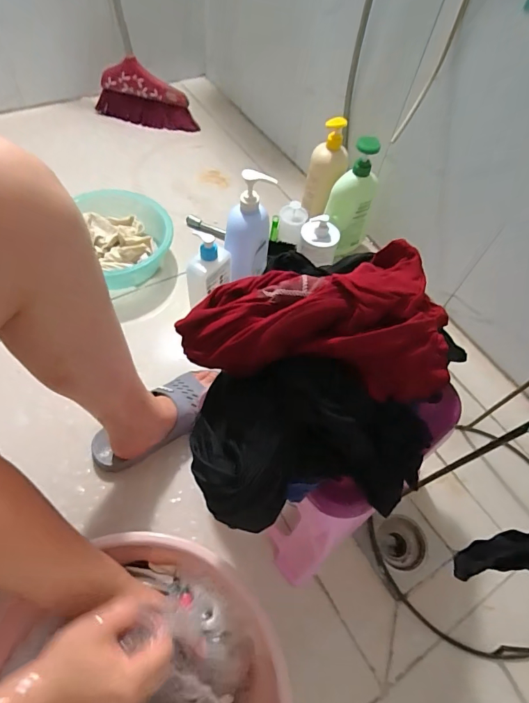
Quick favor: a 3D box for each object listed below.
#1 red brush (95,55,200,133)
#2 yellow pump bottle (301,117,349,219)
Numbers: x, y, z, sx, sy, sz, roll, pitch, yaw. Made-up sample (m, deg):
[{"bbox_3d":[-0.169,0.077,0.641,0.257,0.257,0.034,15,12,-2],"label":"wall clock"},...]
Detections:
[{"bbox_3d":[-0.353,-0.750,1.186,0.312,0.154,0.063,12,57,2],"label":"red brush"},{"bbox_3d":[0.133,-0.391,0.874,0.074,0.193,0.070,-2,57,-7],"label":"yellow pump bottle"}]

